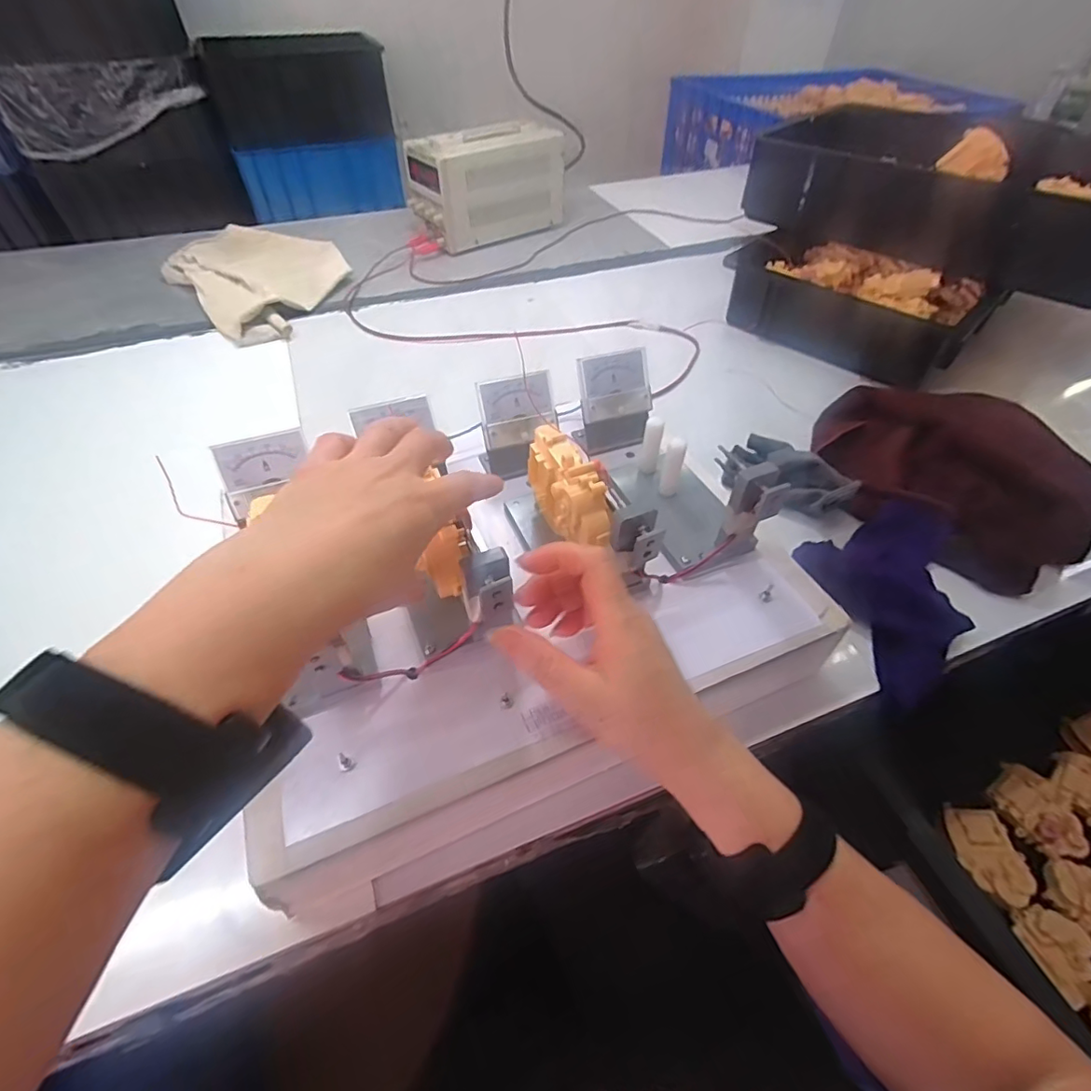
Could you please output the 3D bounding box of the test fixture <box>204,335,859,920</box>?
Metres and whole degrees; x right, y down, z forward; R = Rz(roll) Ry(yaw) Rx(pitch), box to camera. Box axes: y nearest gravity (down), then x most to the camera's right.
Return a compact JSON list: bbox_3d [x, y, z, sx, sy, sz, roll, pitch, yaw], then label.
[{"bbox_3d":[-0.022,0.022,0.397,0.379,0.144,0.283,-21,52,-18],"label":"test fixture"}]

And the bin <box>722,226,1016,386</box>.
[{"bbox_3d":[0.439,-0.350,0.767,0.231,0.086,0.294,-37,58,-28],"label":"bin"}]

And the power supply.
[{"bbox_3d":[-0.105,-0.651,0.989,0.262,0.169,0.124,-31,56,-25],"label":"power supply"}]

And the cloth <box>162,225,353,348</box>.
[{"bbox_3d":[-0.464,-0.447,0.889,0.243,0.031,0.418,-34,57,-27],"label":"cloth"}]

